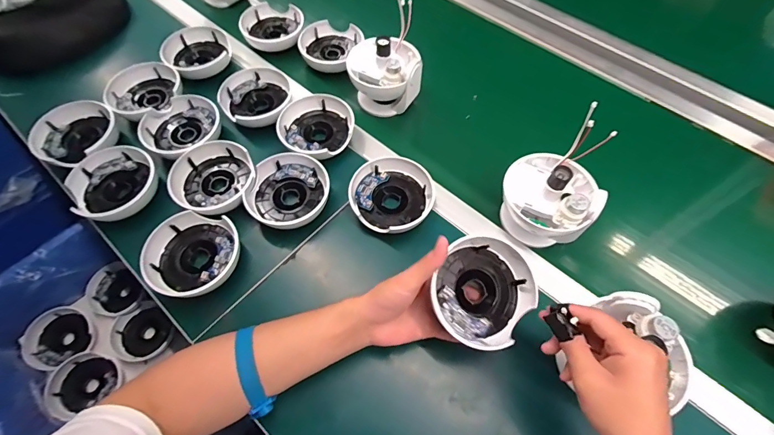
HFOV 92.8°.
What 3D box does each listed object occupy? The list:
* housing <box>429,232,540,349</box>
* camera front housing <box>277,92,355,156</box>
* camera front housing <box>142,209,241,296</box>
[{"bbox_3d":[0.105,0.078,0.400,0.110,0.046,0.110,6,68,-14],"label":"housing"},{"bbox_3d":[-0.115,-0.145,0.593,0.118,0.035,0.112,1,61,-1],"label":"camera front housing"},{"bbox_3d":[-0.255,0.052,0.491,0.115,0.047,0.112,1,61,-1],"label":"camera front housing"}]

